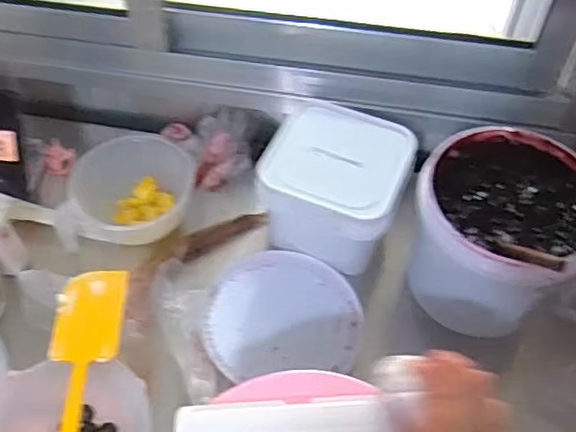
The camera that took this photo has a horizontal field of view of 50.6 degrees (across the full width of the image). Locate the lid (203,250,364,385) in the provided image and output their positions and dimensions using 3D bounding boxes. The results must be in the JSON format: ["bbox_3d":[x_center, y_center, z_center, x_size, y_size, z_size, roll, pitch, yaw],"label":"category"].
[{"bbox_3d":[-0.007,0.122,0.771,0.187,0.026,0.162,-7,53,-6],"label":"lid"}]

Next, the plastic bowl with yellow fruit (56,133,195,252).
[{"bbox_3d":[-0.212,-0.031,0.821,0.169,0.088,0.137,0,53,-1],"label":"plastic bowl with yellow fruit"}]

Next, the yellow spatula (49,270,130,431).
[{"bbox_3d":[-0.209,0.195,0.583,0.070,0.012,0.330,-1,53,-1],"label":"yellow spatula"}]

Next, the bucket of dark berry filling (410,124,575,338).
[{"bbox_3d":[0.253,0.016,0.735,0.192,0.172,0.183,0,53,0],"label":"bucket of dark berry filling"}]

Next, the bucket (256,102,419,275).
[{"bbox_3d":[0.064,-0.037,0.803,0.175,0.124,0.163,21,56,15],"label":"bucket"}]

